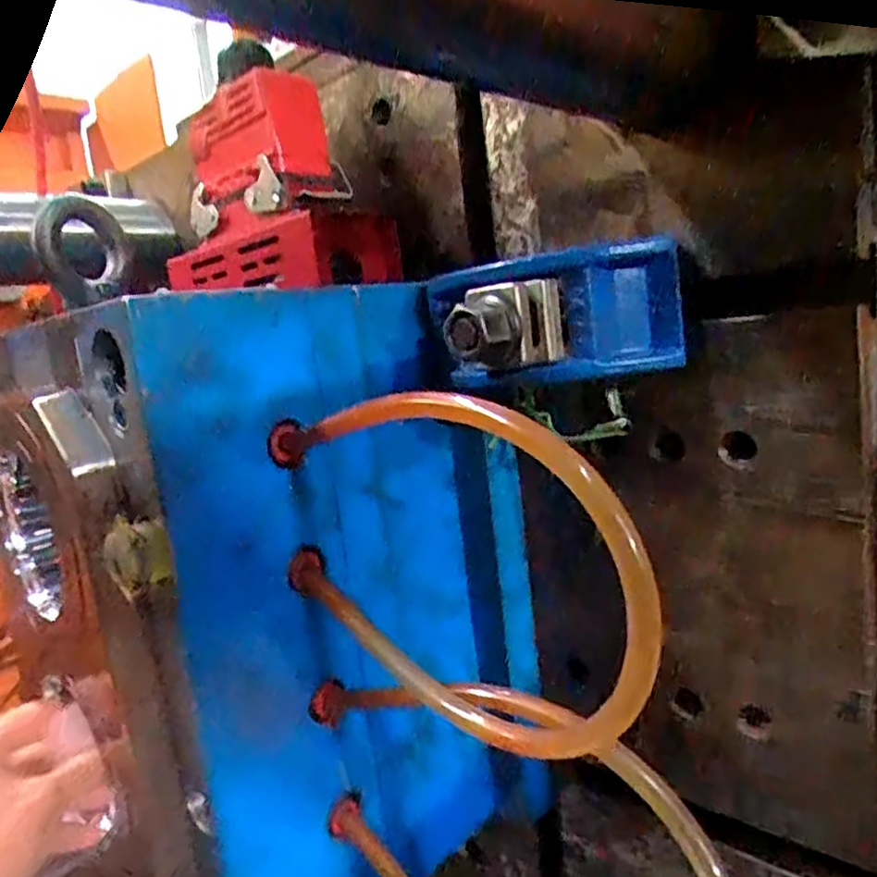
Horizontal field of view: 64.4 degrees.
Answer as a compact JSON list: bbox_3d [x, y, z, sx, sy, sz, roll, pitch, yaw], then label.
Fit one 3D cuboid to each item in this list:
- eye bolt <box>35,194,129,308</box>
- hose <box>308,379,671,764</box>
[{"bbox_3d":[-0.191,-0.104,0.377,0.011,0.053,0.053,-9,30,27],"label":"eye bolt"},{"bbox_3d":[0.013,0.050,0.275,0.169,0.139,0.034,1,12,42],"label":"hose"}]

